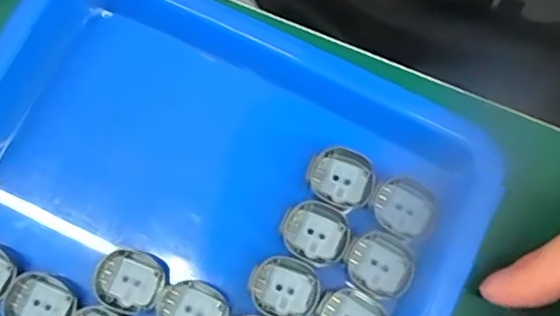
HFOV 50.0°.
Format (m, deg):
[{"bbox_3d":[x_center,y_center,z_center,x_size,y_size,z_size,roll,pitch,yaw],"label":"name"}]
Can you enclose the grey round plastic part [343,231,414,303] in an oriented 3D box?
[{"bbox_3d":[0.042,0.045,0.249,0.027,0.004,0.026,0,77,1],"label":"grey round plastic part"}]

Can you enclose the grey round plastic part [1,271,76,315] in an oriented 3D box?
[{"bbox_3d":[-0.100,0.061,0.247,0.028,0.006,0.024,24,79,7],"label":"grey round plastic part"}]

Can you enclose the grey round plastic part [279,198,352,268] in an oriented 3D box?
[{"bbox_3d":[0.015,0.031,0.253,0.028,0.004,0.025,30,80,8],"label":"grey round plastic part"}]

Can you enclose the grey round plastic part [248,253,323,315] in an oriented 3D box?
[{"bbox_3d":[0.002,0.054,0.248,0.029,0.004,0.026,30,80,8],"label":"grey round plastic part"}]

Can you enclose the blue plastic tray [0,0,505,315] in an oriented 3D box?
[{"bbox_3d":[-0.036,0.024,0.253,0.213,0.026,0.181,25,79,7],"label":"blue plastic tray"}]

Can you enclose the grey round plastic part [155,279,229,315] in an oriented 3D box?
[{"bbox_3d":[-0.036,0.064,0.247,0.028,0.005,0.025,31,80,8],"label":"grey round plastic part"}]

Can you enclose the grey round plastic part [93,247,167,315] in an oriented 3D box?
[{"bbox_3d":[-0.063,0.051,0.250,0.028,0.004,0.026,27,79,7],"label":"grey round plastic part"}]

